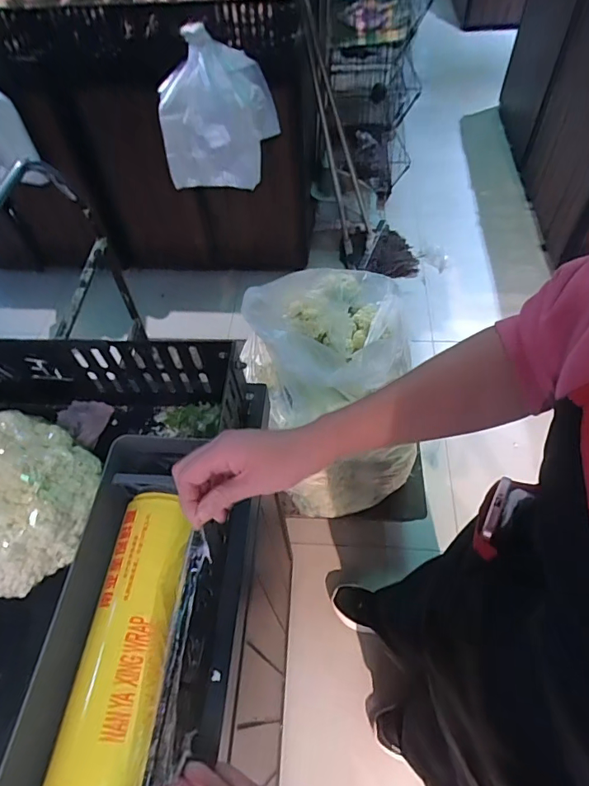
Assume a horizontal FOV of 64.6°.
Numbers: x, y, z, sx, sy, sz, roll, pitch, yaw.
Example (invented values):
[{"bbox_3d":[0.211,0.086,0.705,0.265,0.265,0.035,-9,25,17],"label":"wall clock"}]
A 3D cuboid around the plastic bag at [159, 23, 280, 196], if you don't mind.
[{"bbox_3d":[-0.235,-0.827,1.403,0.354,0.399,0.071,5,55,6],"label":"plastic bag"}]

